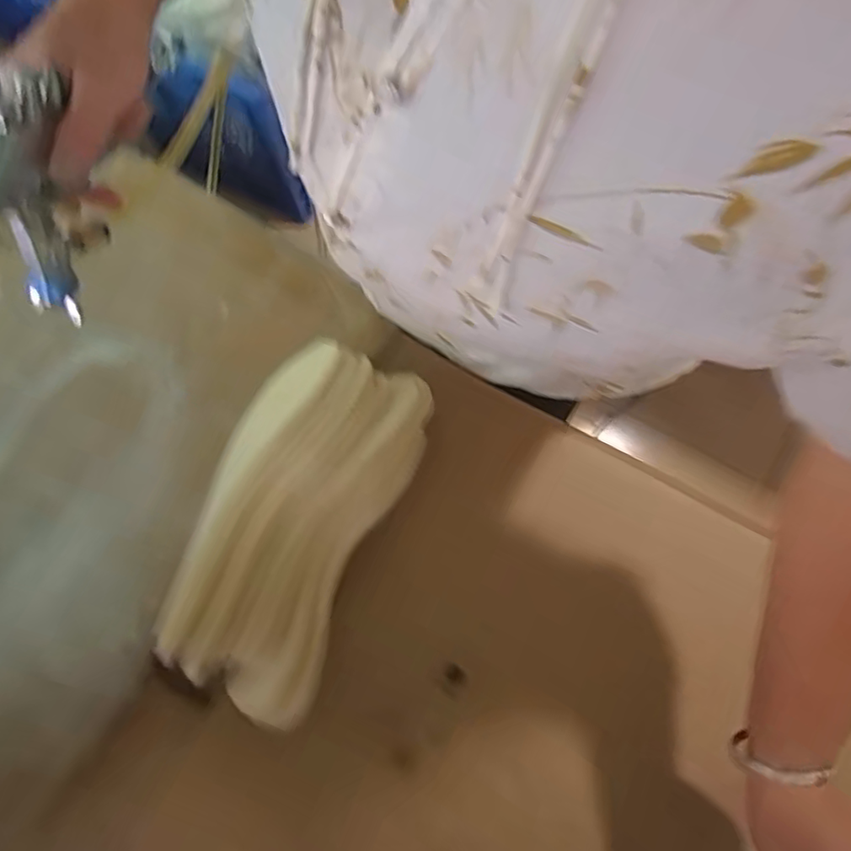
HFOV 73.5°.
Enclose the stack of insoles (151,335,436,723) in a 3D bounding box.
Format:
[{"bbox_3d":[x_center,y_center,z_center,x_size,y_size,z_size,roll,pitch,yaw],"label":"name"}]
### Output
[{"bbox_3d":[-0.120,0.073,0.491,0.168,0.071,0.303,23,77,7],"label":"stack of insoles"}]

